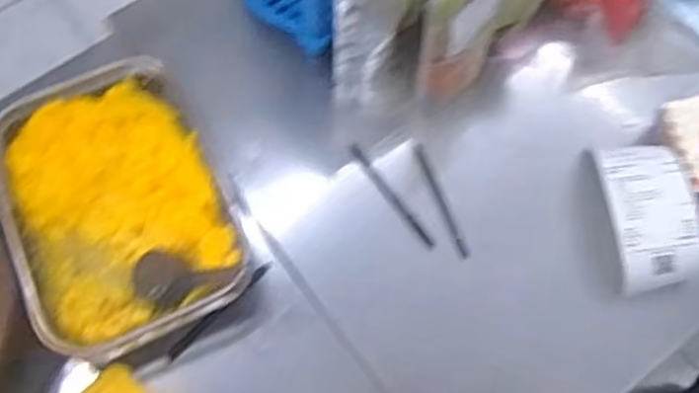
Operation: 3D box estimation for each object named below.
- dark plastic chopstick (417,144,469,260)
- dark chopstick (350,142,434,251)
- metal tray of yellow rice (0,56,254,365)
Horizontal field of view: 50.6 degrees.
[{"bbox_3d":[0.103,0.004,0.825,0.010,0.005,0.145,-16,68,-8],"label":"dark plastic chopstick"},{"bbox_3d":[0.047,0.000,0.827,0.013,0.006,0.151,-32,71,-14],"label":"dark chopstick"},{"bbox_3d":[-0.243,0.001,0.772,0.210,0.051,0.303,-24,69,-11],"label":"metal tray of yellow rice"}]

